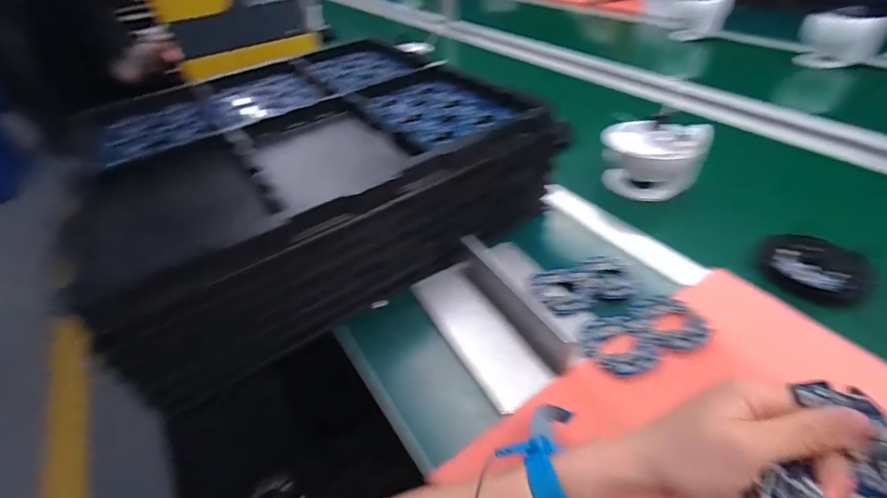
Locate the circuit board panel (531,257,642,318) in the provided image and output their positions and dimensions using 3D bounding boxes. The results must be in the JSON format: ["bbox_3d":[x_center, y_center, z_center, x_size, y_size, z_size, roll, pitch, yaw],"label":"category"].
[{"bbox_3d":[0.162,0.039,0.457,0.123,0.012,0.068,-15,45,-9],"label":"circuit board panel"}]

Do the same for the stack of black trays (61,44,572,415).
[{"bbox_3d":[-0.184,-0.127,0.581,0.499,0.140,0.466,-26,48,-20],"label":"stack of black trays"}]

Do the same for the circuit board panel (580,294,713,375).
[{"bbox_3d":[0.197,0.083,0.397,0.129,0.013,0.069,-20,46,-15],"label":"circuit board panel"}]

